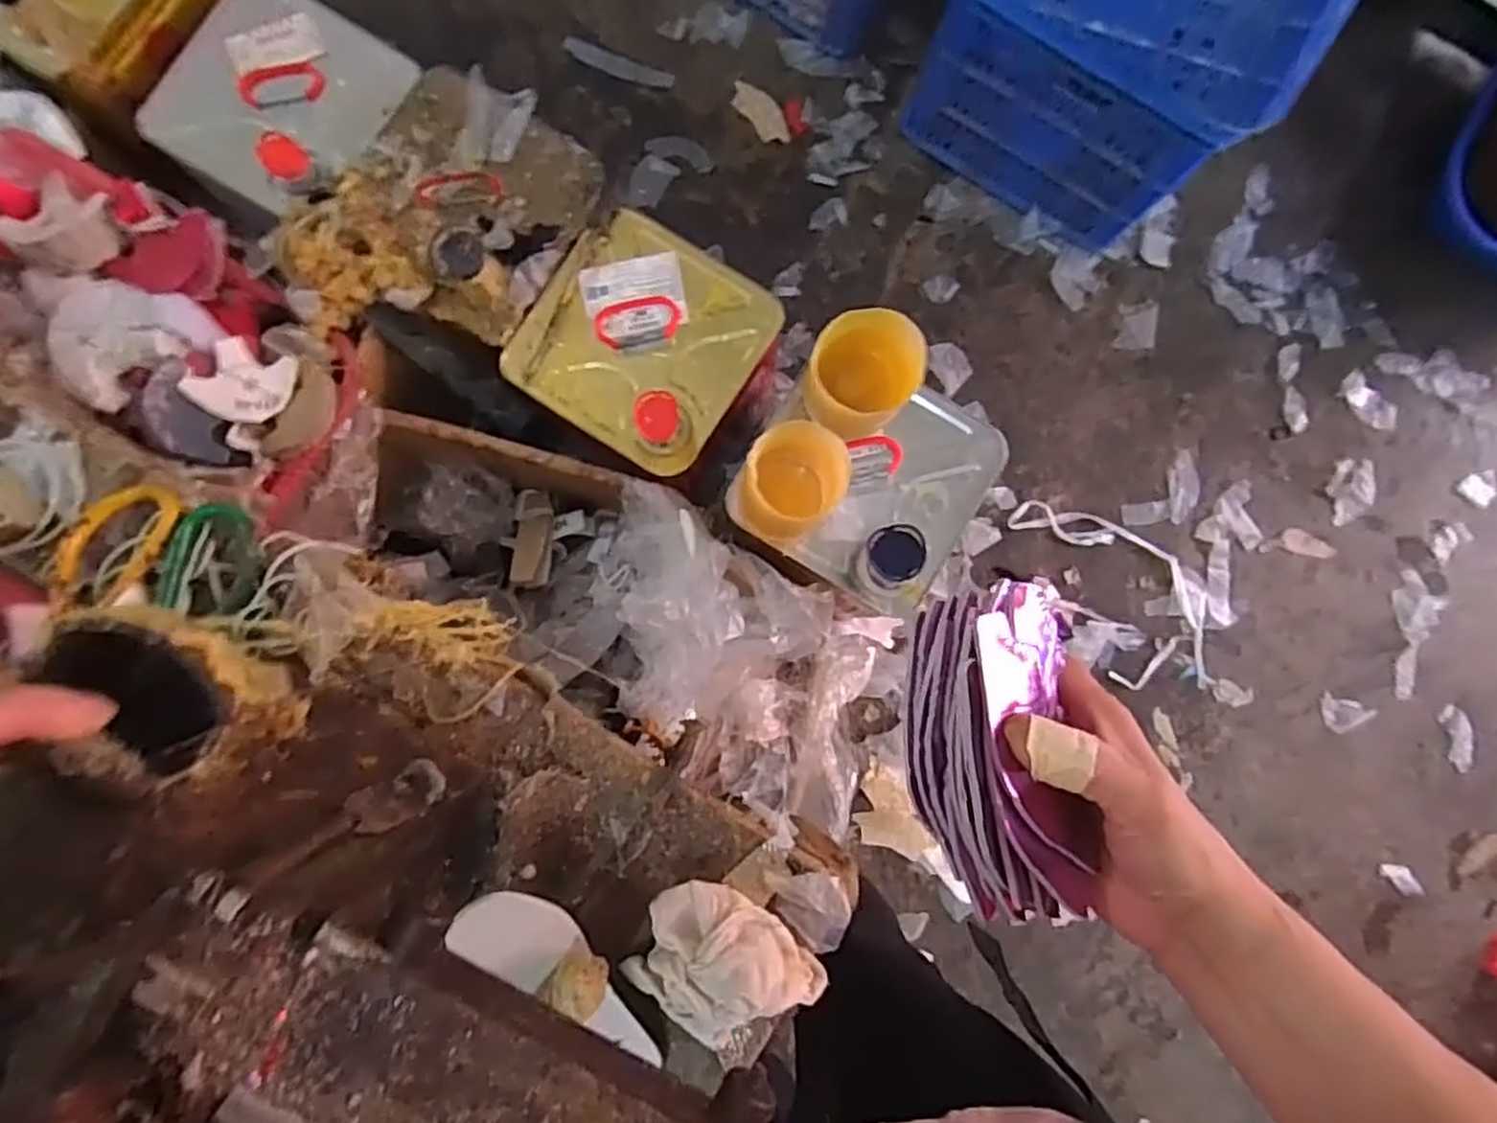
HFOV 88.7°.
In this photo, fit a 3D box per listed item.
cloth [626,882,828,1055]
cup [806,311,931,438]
[{"bbox_3d":[-0.014,0.233,0.433,0.102,0.035,0.074,40,86,1],"label":"cloth"},{"bbox_3d":[0.111,-0.183,0.776,0.102,0.129,0.099,0,86,-2],"label":"cup"}]

